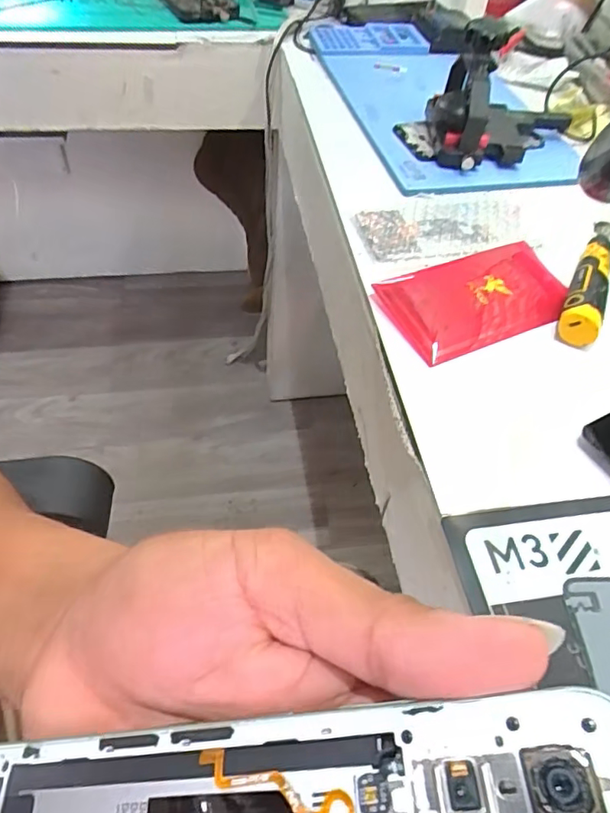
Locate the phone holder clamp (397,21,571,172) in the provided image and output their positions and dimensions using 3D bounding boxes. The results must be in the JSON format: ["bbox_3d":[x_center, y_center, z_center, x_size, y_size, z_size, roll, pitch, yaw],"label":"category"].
[{"bbox_3d":[0.178,-0.305,0.539,0.154,0.111,0.102,10,52,3],"label":"phone holder clamp"}]

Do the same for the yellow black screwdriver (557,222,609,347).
[{"bbox_3d":[0.237,-0.113,0.454,0.029,0.027,0.162,23,54,12],"label":"yellow black screwdriver"}]

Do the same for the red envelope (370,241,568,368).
[{"bbox_3d":[0.140,-0.087,0.439,0.158,0.010,0.088,-18,61,-19],"label":"red envelope"}]

